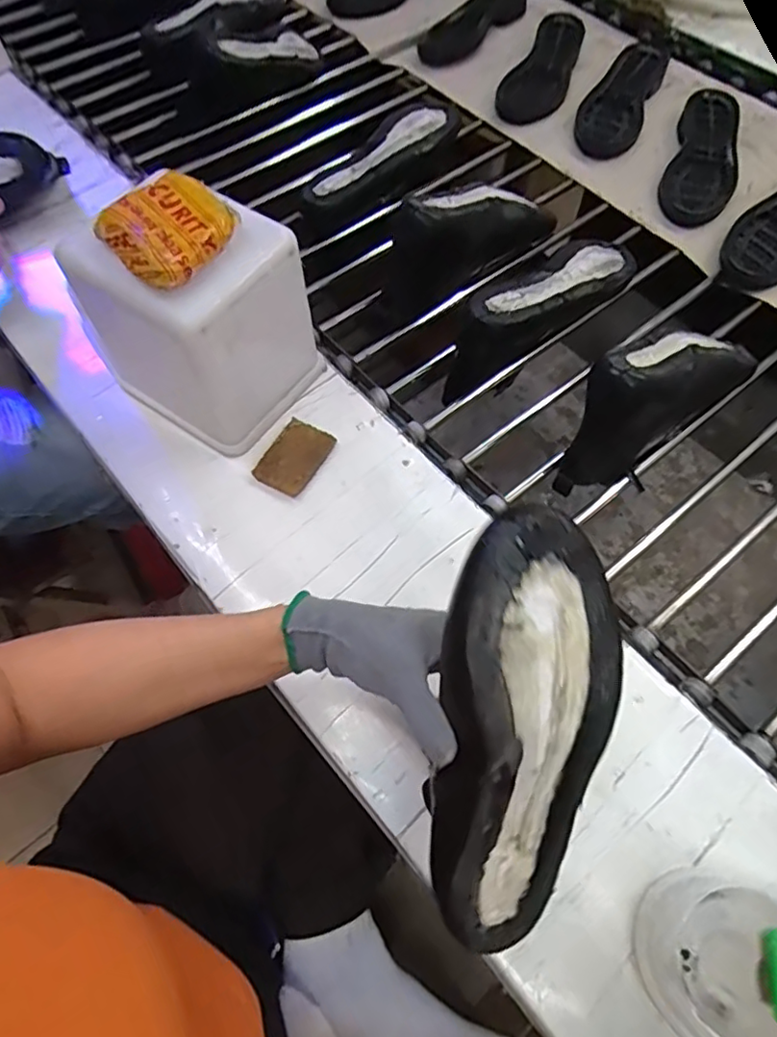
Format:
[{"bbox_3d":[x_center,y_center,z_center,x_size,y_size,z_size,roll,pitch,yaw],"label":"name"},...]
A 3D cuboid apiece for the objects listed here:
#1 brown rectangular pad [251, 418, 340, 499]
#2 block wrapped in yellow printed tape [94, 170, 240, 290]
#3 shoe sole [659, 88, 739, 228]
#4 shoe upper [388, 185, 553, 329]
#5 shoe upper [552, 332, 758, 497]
[{"bbox_3d":[-0.087,-0.055,0.556,0.049,0.016,0.071,27,66,13],"label":"brown rectangular pad"},{"bbox_3d":[-0.161,-0.215,0.442,0.083,0.023,0.083,38,69,17],"label":"block wrapped in yellow printed tape"},{"bbox_3d":[0.422,-0.485,0.800,0.086,0.031,0.235,19,64,9],"label":"shoe sole"},{"bbox_3d":[0.087,-0.329,0.686,0.249,0.107,0.072,-35,68,-16],"label":"shoe upper"},{"bbox_3d":[0.262,-0.121,0.585,0.095,0.106,0.241,41,70,18],"label":"shoe upper"}]

